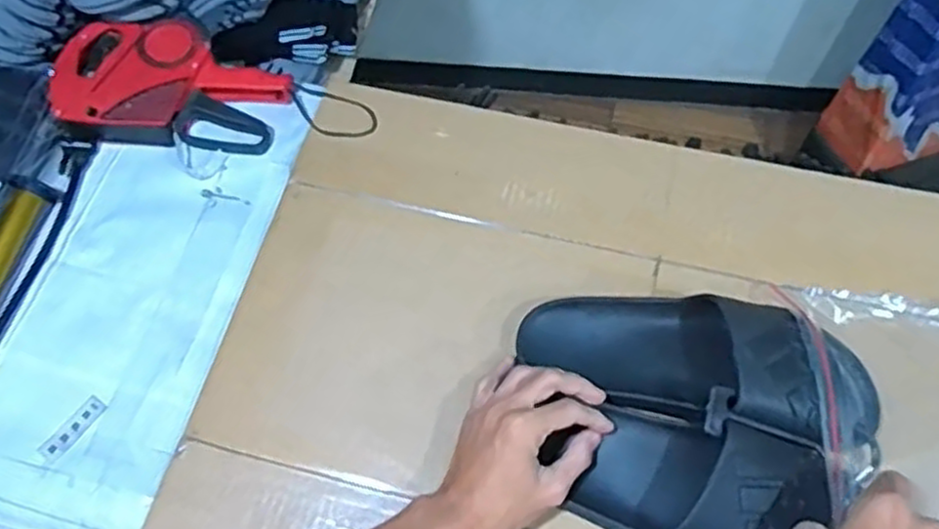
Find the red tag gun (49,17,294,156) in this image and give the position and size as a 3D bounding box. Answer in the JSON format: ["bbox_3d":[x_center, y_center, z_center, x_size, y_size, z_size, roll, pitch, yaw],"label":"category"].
[{"bbox_3d":[-0.300,-0.185,0.756,0.226,0.052,0.133,5,65,3],"label":"red tag gun"}]

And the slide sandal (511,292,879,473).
[{"bbox_3d":[0.184,0.079,0.591,0.281,0.078,0.108,13,66,17],"label":"slide sandal"}]

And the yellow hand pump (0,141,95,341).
[{"bbox_3d":[-0.419,-0.012,0.683,0.045,0.029,0.250,10,66,6],"label":"yellow hand pump"}]

